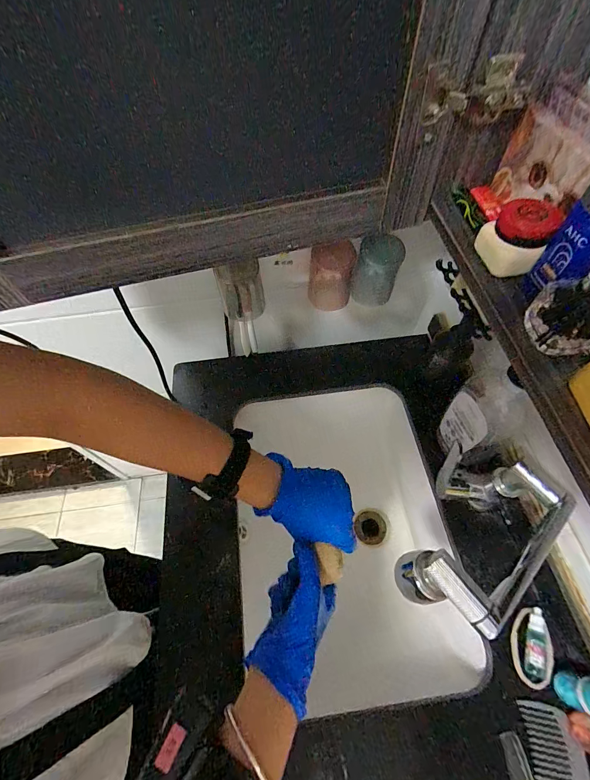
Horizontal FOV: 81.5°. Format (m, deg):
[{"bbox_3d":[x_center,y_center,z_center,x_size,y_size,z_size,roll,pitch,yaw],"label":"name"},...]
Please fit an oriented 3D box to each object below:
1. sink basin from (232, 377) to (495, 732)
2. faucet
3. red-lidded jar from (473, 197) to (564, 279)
[{"bbox_3d":[0.084,0.243,0.601,0.310,0.169,0.442,-8,58,-1],"label":"sink basin"},{"bbox_3d":[0.201,0.156,0.395,0.210,0.154,0.116,-36,62,-18],"label":"faucet"},{"bbox_3d":[0.204,-0.145,0.322,0.053,0.054,0.049,-2,58,3],"label":"red-lidded jar"}]

